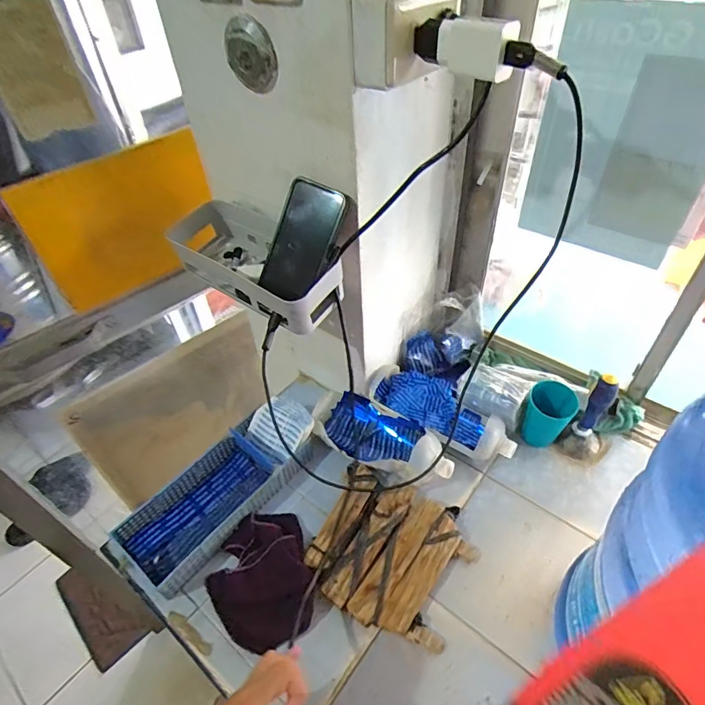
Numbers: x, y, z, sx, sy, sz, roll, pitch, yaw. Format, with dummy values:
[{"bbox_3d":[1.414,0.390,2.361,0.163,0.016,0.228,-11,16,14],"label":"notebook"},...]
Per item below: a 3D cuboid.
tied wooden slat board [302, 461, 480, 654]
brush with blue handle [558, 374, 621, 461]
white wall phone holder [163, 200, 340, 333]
[{"bbox_3d":[0.053,0.267,0.617,0.197,0.031,0.186,23,55,23],"label":"tied wooden slat board"},{"bbox_3d":[0.360,0.099,0.670,0.058,0.150,0.060,-3,49,3],"label":"brush with blue handle"},{"bbox_3d":[-0.142,-0.128,0.635,0.281,0.078,0.113,28,53,28],"label":"white wall phone holder"}]

